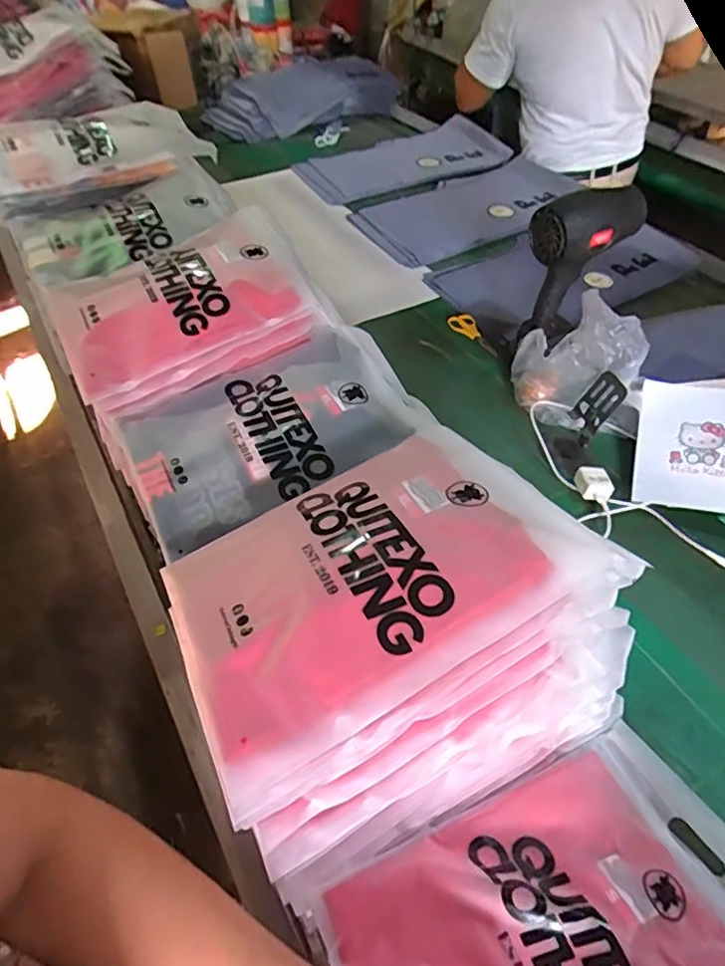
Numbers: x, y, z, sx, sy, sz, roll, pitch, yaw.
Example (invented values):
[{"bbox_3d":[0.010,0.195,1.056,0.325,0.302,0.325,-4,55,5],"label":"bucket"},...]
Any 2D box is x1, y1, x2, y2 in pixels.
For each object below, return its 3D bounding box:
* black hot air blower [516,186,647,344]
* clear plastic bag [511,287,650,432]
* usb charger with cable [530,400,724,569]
[{"bbox_3d":[0.324,-0.326,0.859,0.149,0.216,0.079,-21,53,-18],"label":"black hot air blower"},{"bbox_3d":[0.326,-0.182,0.843,0.190,0.154,0.103,17,51,14],"label":"clear plastic bag"},{"bbox_3d":[0.335,0.003,0.786,0.112,0.025,0.337,-22,53,-18],"label":"usb charger with cable"}]

